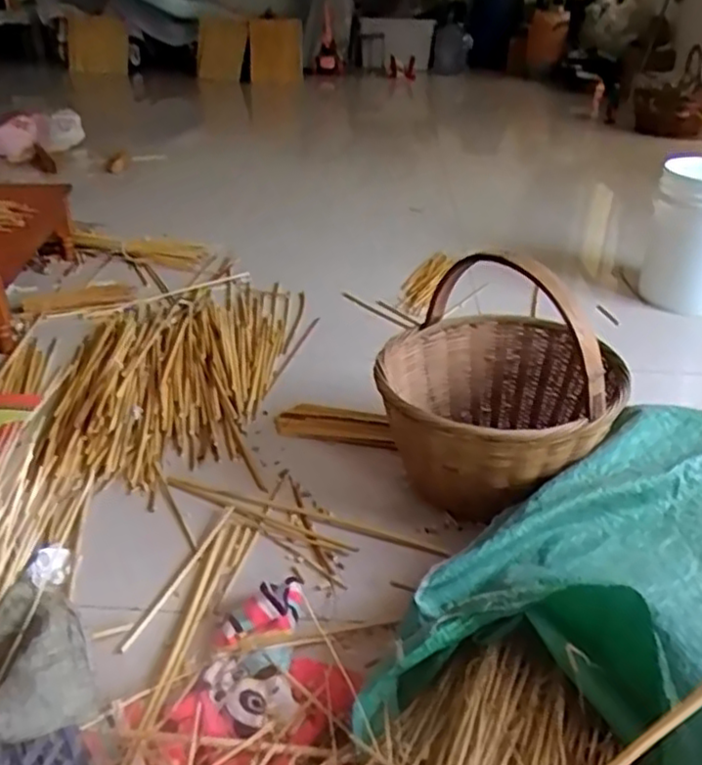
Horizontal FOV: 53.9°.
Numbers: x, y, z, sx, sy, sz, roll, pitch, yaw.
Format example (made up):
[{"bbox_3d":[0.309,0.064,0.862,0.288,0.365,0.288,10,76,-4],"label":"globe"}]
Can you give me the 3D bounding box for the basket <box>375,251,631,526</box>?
[{"bbox_3d":[0.258,-0.002,1.220,0.403,0.409,0.418,12,33,17],"label":"basket"}]

